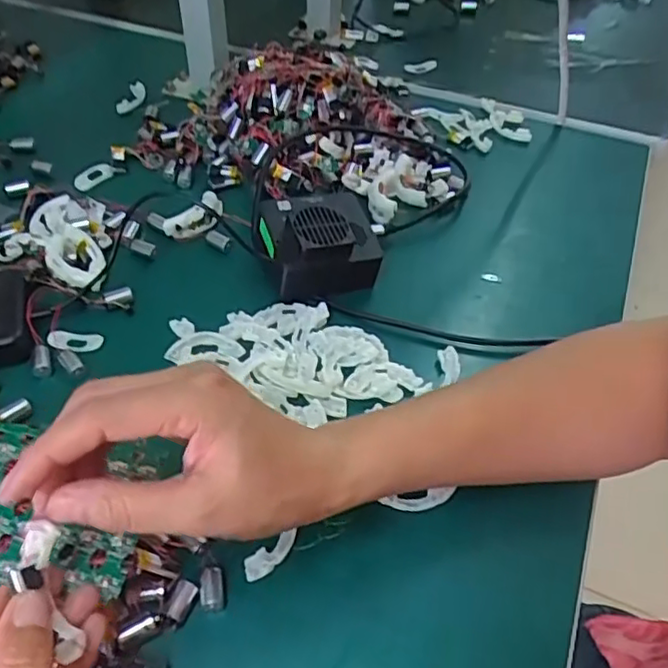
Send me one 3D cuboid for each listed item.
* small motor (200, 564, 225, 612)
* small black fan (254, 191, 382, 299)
[{"bbox_3d":[-0.062,0.130,0.334,0.012,0.007,0.021,-7,49,-7],"label":"small motor"},{"bbox_3d":[-0.012,-0.069,0.478,0.086,0.049,0.075,-12,50,-12],"label":"small black fan"}]

